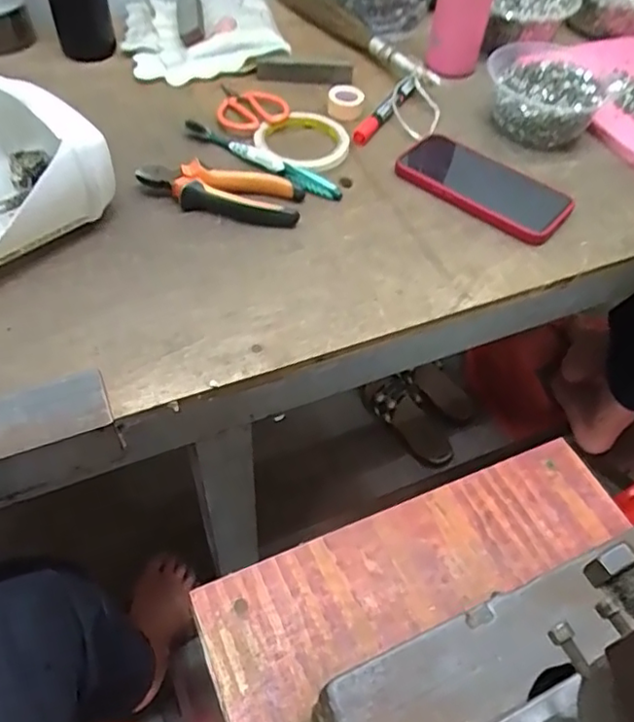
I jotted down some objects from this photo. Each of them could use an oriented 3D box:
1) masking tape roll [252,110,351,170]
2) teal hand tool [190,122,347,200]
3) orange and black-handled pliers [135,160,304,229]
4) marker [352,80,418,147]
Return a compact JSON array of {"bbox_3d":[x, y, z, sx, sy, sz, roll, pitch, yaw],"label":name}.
[{"bbox_3d":[-0.011,-0.227,0.629,0.095,0.020,0.101,2,52,-2],"label":"masking tape roll"},{"bbox_3d":[-0.056,-0.206,0.612,0.186,0.023,0.035,36,58,23],"label":"teal hand tool"},{"bbox_3d":[-0.090,-0.159,0.562,0.151,0.027,0.050,12,52,6],"label":"orange and black-handled pliers"},{"bbox_3d":[0.077,-0.274,0.667,0.014,0.019,0.131,30,56,19],"label":"marker"}]

